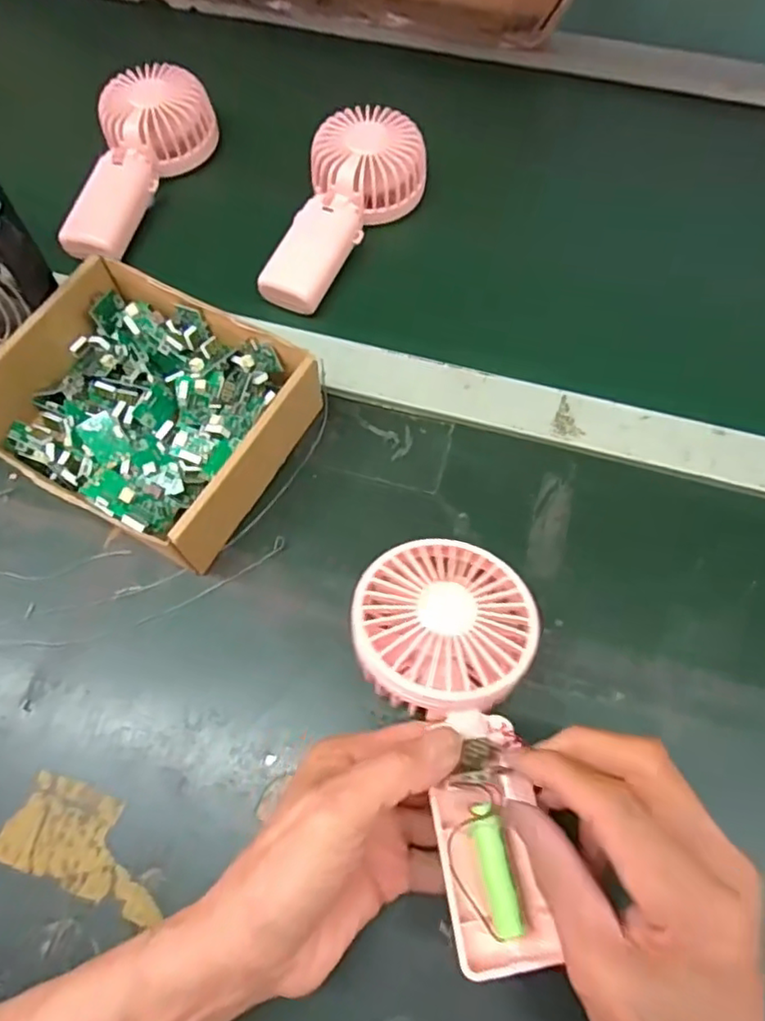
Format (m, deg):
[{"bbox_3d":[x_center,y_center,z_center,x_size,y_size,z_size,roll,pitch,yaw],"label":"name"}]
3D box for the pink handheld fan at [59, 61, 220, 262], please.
[{"bbox_3d":[-0.194,-0.270,0.483,0.076,0.041,0.176,15,67,7],"label":"pink handheld fan"}]

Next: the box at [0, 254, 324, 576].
[{"bbox_3d":[-0.141,-0.061,0.381,0.164,0.055,0.141,26,69,11],"label":"box"}]

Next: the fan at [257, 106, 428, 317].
[{"bbox_3d":[-0.027,-0.222,0.461,0.083,0.037,0.175,18,67,8],"label":"fan"}]

